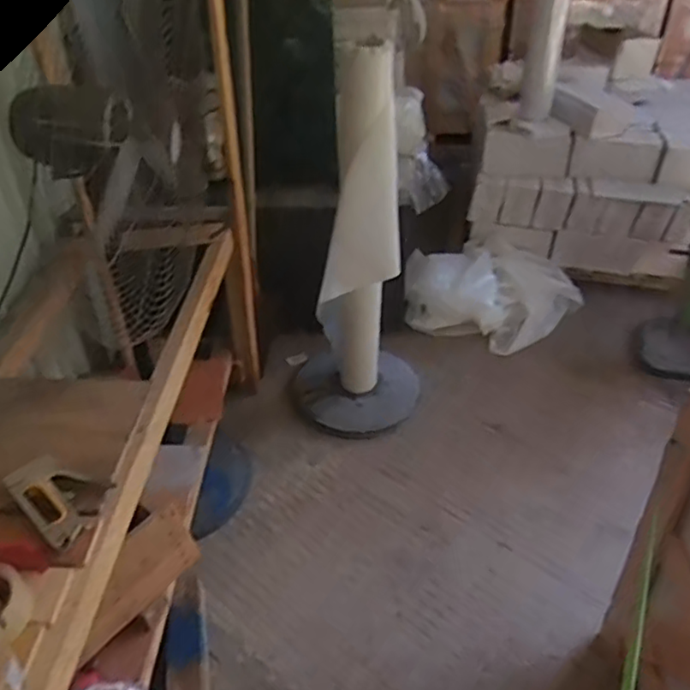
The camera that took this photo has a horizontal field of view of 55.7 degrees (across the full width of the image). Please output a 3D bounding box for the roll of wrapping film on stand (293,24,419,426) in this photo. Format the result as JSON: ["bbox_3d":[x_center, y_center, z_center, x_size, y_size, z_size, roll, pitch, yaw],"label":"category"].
[{"bbox_3d":[0.038,-0.262,1.811,0.408,1.076,0.342,0,38,2],"label":"roll of wrapping film on stand"}]

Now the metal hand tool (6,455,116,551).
[{"bbox_3d":[-0.432,0.231,0.999,0.156,0.029,0.116,28,46,30],"label":"metal hand tool"}]

